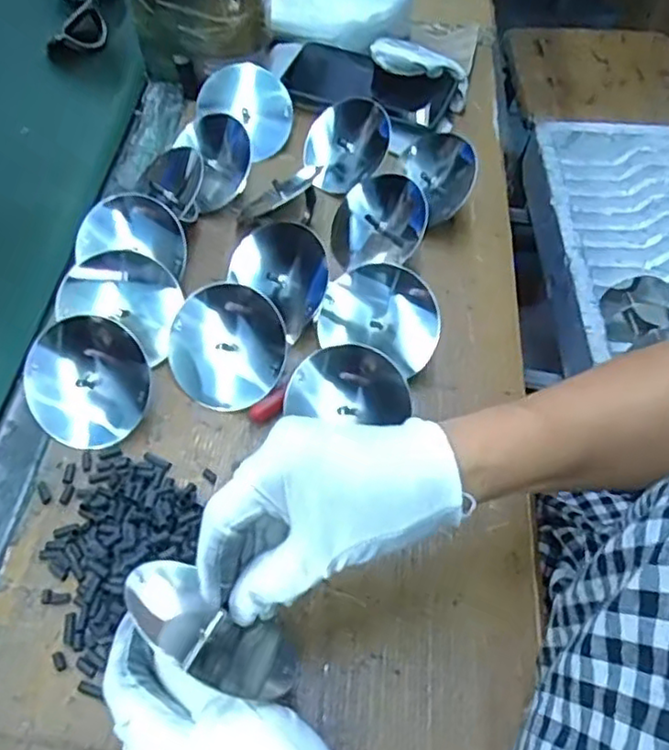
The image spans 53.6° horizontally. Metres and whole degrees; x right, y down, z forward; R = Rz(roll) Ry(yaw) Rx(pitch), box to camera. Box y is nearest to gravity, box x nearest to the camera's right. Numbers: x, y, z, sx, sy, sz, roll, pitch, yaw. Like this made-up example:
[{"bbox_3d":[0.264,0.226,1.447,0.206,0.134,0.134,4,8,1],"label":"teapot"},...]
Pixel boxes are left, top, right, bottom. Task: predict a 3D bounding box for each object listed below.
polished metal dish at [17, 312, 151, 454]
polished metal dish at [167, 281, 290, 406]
[{"bbox_3d":[-0.163,0.005,0.438,0.078,0.013,0.086,-30,79,-6],"label":"polished metal dish"},{"bbox_3d":[-0.073,-0.019,0.449,0.079,0.015,0.077,0,94,-4],"label":"polished metal dish"}]

